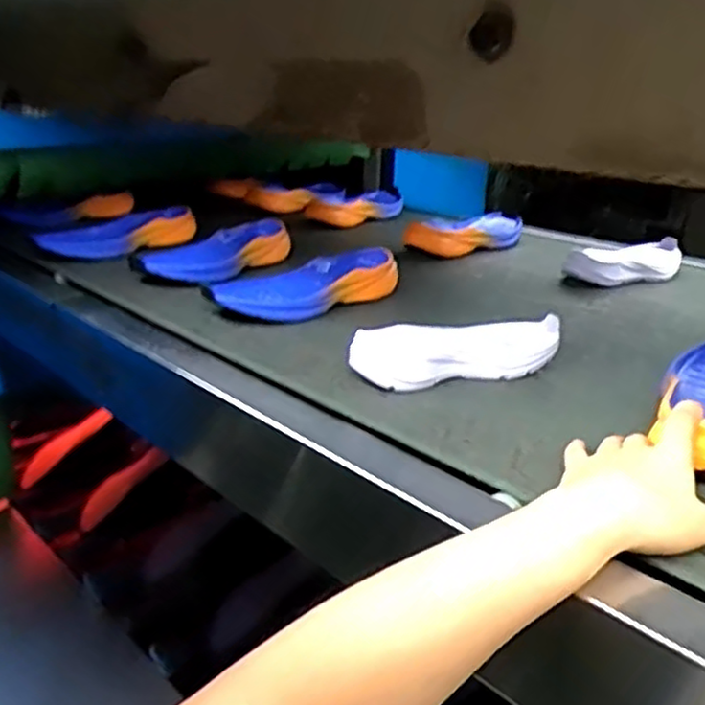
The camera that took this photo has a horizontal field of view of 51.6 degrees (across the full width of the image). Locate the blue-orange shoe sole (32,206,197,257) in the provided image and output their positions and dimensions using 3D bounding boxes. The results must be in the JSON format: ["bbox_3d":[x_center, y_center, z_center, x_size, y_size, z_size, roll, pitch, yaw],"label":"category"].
[{"bbox_3d":[-0.315,-0.158,0.966,0.065,0.045,0.216,21,28,37],"label":"blue-orange shoe sole"}]

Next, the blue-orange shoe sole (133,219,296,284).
[{"bbox_3d":[-0.179,-0.123,0.906,0.070,0.049,0.247,17,25,29],"label":"blue-orange shoe sole"}]

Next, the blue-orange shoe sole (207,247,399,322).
[{"bbox_3d":[-0.051,-0.072,0.808,0.070,0.044,0.245,20,28,40],"label":"blue-orange shoe sole"}]

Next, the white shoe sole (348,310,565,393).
[{"bbox_3d":[0.096,-0.001,0.639,0.205,0.038,0.064,-7,22,-22],"label":"white shoe sole"}]

